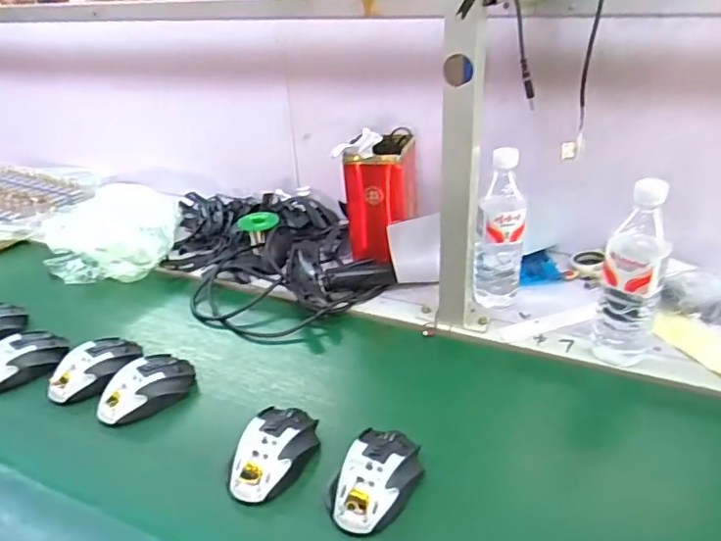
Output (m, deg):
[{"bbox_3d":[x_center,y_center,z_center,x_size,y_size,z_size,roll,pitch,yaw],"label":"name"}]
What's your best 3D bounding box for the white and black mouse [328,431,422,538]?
[{"bbox_3d":[0.017,0.199,0.536,0.066,0.032,0.109,12,33,25],"label":"white and black mouse"}]

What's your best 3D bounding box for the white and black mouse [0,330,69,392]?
[{"bbox_3d":[-0.447,0.115,0.721,0.112,0.036,0.070,-24,36,-33],"label":"white and black mouse"}]

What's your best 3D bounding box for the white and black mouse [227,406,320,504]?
[{"bbox_3d":[-0.088,0.184,0.573,0.066,0.035,0.116,7,31,18],"label":"white and black mouse"}]

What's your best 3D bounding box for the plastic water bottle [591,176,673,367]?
[{"bbox_3d":[0.317,0.011,0.642,0.067,0.230,0.056,14,34,27],"label":"plastic water bottle"}]

